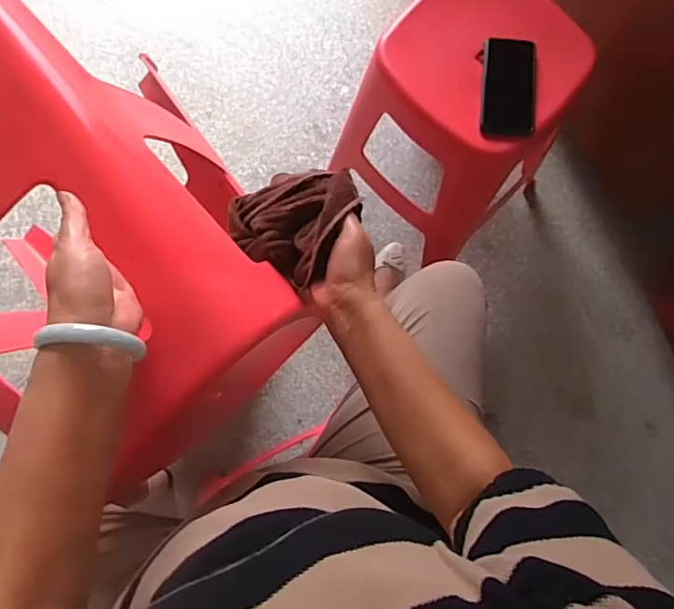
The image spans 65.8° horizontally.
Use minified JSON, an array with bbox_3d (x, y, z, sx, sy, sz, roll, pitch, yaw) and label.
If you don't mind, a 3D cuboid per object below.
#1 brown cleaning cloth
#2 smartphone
[{"bbox_3d":[-0.049,-0.097,0.554,0.145,0.102,0.122,40,81,7],"label":"brown cleaning cloth"},{"bbox_3d":[0.264,-0.335,0.799,0.079,0.016,0.156,5,79,1],"label":"smartphone"}]

